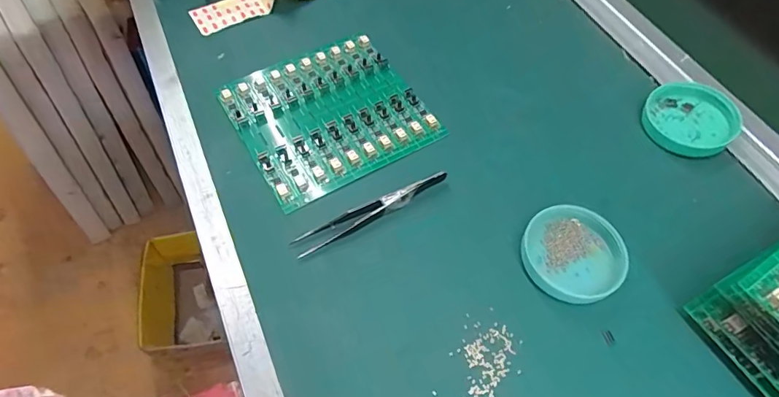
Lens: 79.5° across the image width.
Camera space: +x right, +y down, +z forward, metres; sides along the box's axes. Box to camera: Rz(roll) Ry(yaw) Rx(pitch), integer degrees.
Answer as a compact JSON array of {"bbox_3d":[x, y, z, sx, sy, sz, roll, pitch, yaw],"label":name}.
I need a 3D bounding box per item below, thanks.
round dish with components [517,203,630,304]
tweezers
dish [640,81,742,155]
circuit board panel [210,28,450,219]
[{"bbox_3d":[0.122,0.035,0.307,0.064,0.016,0.062,1,58,-1],"label":"round dish with components"},{"bbox_3d":[-0.011,0.007,0.321,0.116,0.008,0.014,-26,62,-16],"label":"tweezers"},{"bbox_3d":[0.236,-0.068,0.372,0.065,0.018,0.070,1,58,-1],"label":"dish"},{"bbox_3d":[-0.047,-0.071,0.368,0.138,0.009,0.130,-27,63,-17],"label":"circuit board panel"}]

